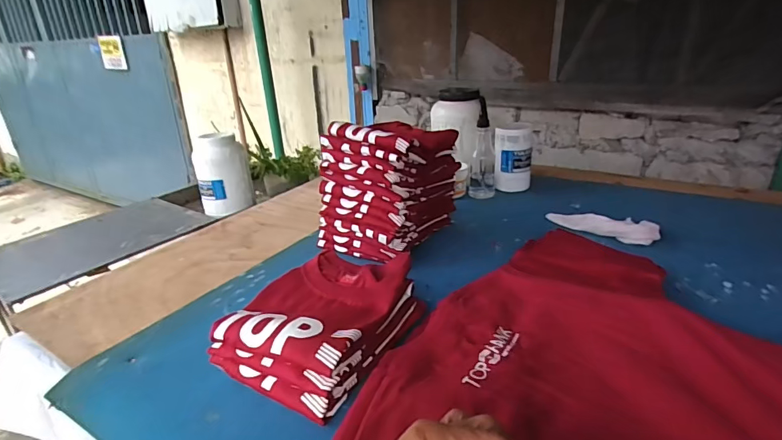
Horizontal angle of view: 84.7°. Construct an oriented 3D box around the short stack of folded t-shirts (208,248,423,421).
[{"bbox_3d":[-0.092,0.143,0.603,0.192,0.090,0.249,13,28,32],"label":"short stack of folded t-shirts"}]

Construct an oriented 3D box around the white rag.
[{"bbox_3d":[0.433,0.014,0.895,0.219,0.041,0.061,14,29,34],"label":"white rag"}]

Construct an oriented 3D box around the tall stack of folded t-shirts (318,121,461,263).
[{"bbox_3d":[0.003,-0.073,0.904,0.196,0.245,0.269,12,27,30],"label":"tall stack of folded t-shirts"}]

